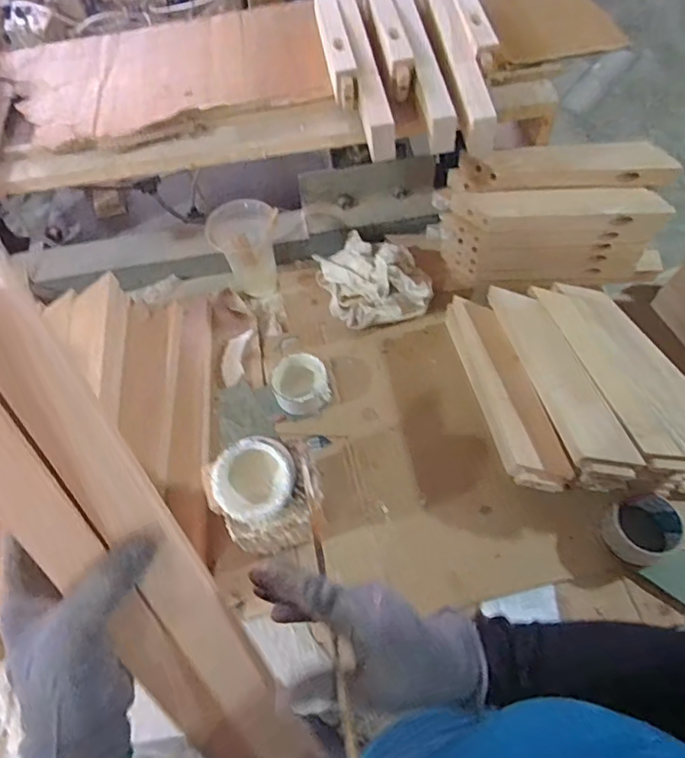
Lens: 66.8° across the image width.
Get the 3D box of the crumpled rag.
[{"bbox_3d":[0.044,-0.179,0.859,0.169,0.100,0.177,-20,62,-7],"label":"crumpled rag"}]

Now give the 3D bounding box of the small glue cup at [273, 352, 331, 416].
[{"bbox_3d":[-0.063,0.008,0.794,0.085,0.055,0.078,-2,61,3],"label":"small glue cup"}]

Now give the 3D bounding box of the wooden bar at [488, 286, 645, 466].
[{"bbox_3d":[0.284,-0.012,0.697,0.067,0.013,0.292,-26,61,9],"label":"wooden bar"}]

